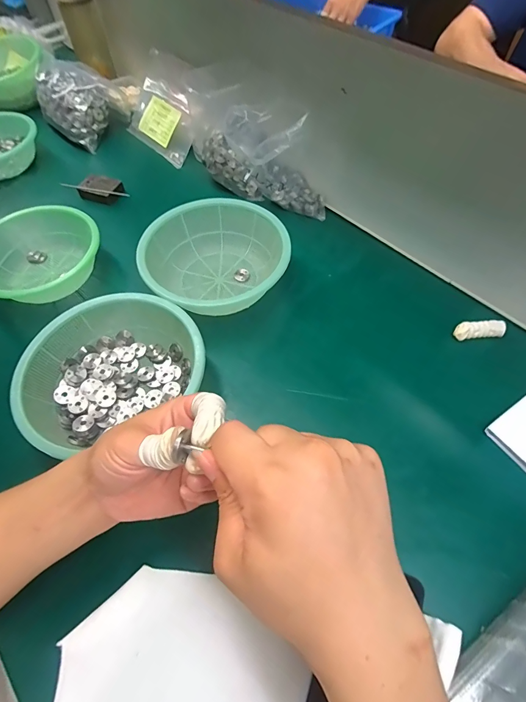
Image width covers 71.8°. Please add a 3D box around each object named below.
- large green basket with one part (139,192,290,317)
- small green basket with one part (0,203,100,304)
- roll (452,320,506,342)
[{"bbox_3d":[-0.064,-0.120,0.481,0.179,0.068,0.173,-7,58,-3],"label":"large green basket with one part"},{"bbox_3d":[-0.301,-0.125,0.500,0.154,0.070,0.149,-21,60,-12],"label":"small green basket with one part"},{"bbox_3d":[0.263,-0.025,0.441,0.060,0.013,0.021,-4,58,-1],"label":"roll"}]

